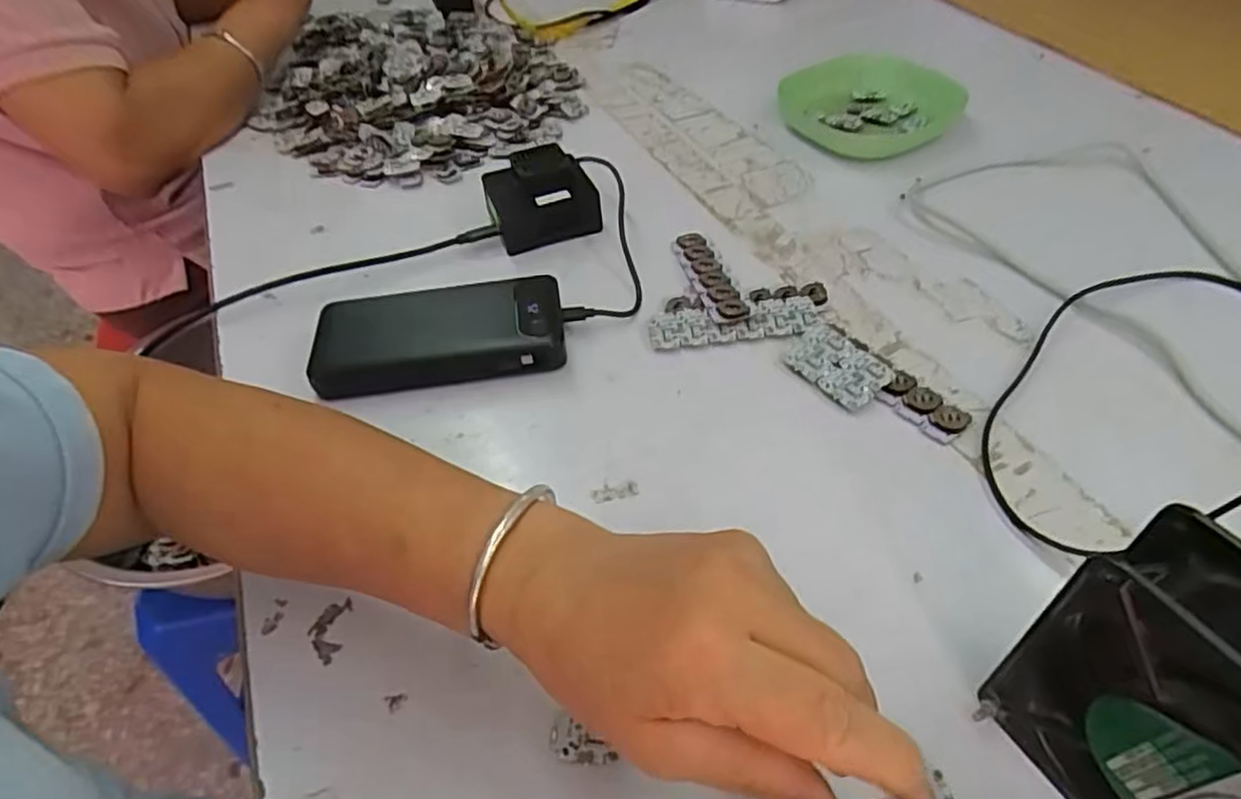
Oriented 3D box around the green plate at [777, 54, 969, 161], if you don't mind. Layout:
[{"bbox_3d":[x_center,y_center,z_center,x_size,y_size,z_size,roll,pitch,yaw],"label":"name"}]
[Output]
[{"bbox_3d":[0.214,-0.265,0.626,0.120,0.032,0.139,-28,51,-20],"label":"green plate"}]

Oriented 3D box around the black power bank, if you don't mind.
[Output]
[{"bbox_3d":[-0.114,-0.040,0.451,0.151,0.026,0.076,-11,47,-6],"label":"black power bank"}]

